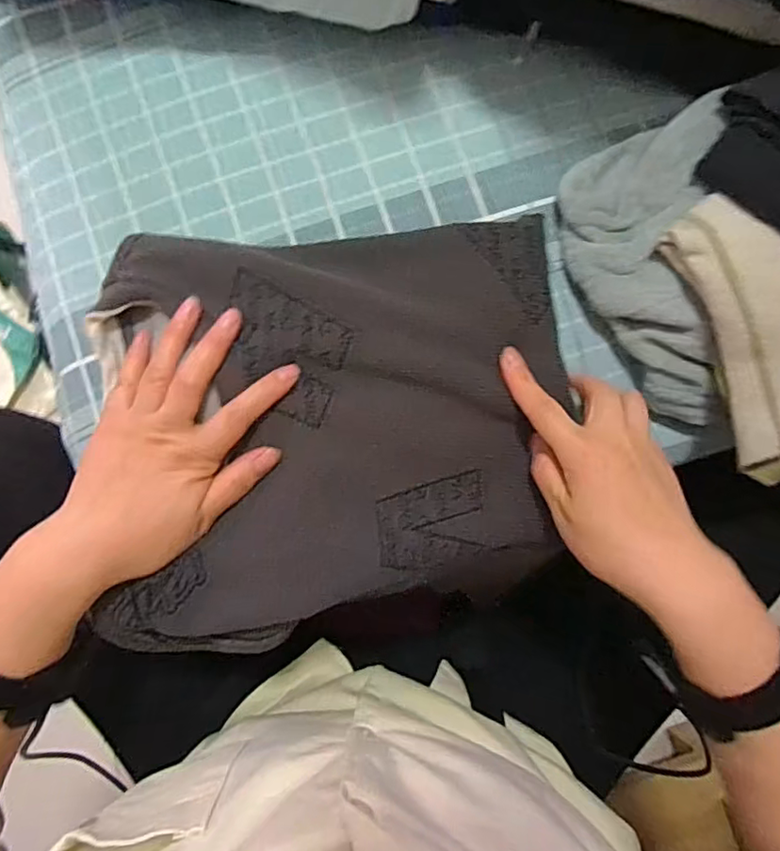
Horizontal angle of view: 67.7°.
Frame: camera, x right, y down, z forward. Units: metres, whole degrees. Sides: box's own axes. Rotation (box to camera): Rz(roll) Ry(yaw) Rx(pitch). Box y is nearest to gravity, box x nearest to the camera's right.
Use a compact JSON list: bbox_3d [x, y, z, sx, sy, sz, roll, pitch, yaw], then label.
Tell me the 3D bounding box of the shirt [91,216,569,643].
[{"bbox_3d":[-0.037,-0.008,0.372,0.303,0.038,0.249,-11,83,-2],"label":"shirt"}]

